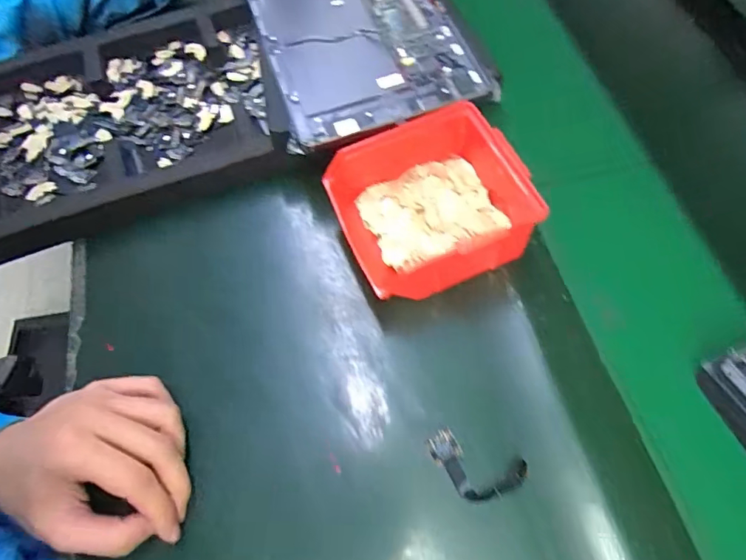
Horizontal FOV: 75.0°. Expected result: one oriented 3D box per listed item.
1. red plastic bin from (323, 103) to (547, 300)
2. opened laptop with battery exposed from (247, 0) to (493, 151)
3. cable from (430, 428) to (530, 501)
[{"bbox_3d":[0.049,-0.056,0.387,0.142,0.070,0.122,-23,61,-4],"label":"red plastic bin"},{"bbox_3d":[-0.016,-0.246,0.470,0.180,0.016,0.270,-18,66,-4],"label":"opened laptop with battery exposed"},{"bbox_3d":[0.067,0.127,0.325,0.065,0.011,0.034,21,65,10],"label":"cable"}]

